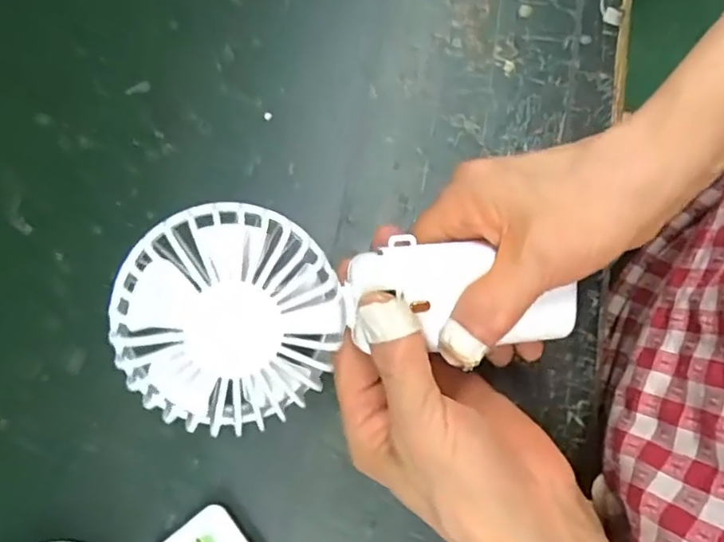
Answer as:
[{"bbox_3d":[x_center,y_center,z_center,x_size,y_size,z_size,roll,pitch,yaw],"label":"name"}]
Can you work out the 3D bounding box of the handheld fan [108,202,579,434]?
[{"bbox_3d":[-0.003,0.012,0.233,0.175,0.028,0.081,-5,78,-15],"label":"handheld fan"}]

